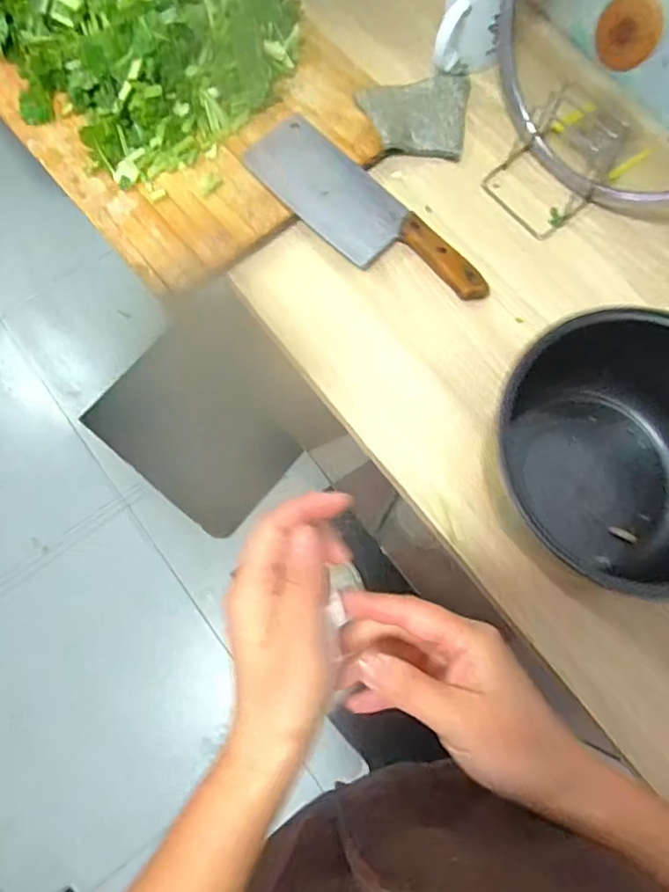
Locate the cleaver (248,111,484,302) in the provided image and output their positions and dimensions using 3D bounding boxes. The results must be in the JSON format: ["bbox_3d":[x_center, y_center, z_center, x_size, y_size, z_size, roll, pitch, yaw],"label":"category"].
[{"bbox_3d":[0.032,-0.248,0.621,0.297,0.017,0.092,41,78,10],"label":"cleaver"}]

